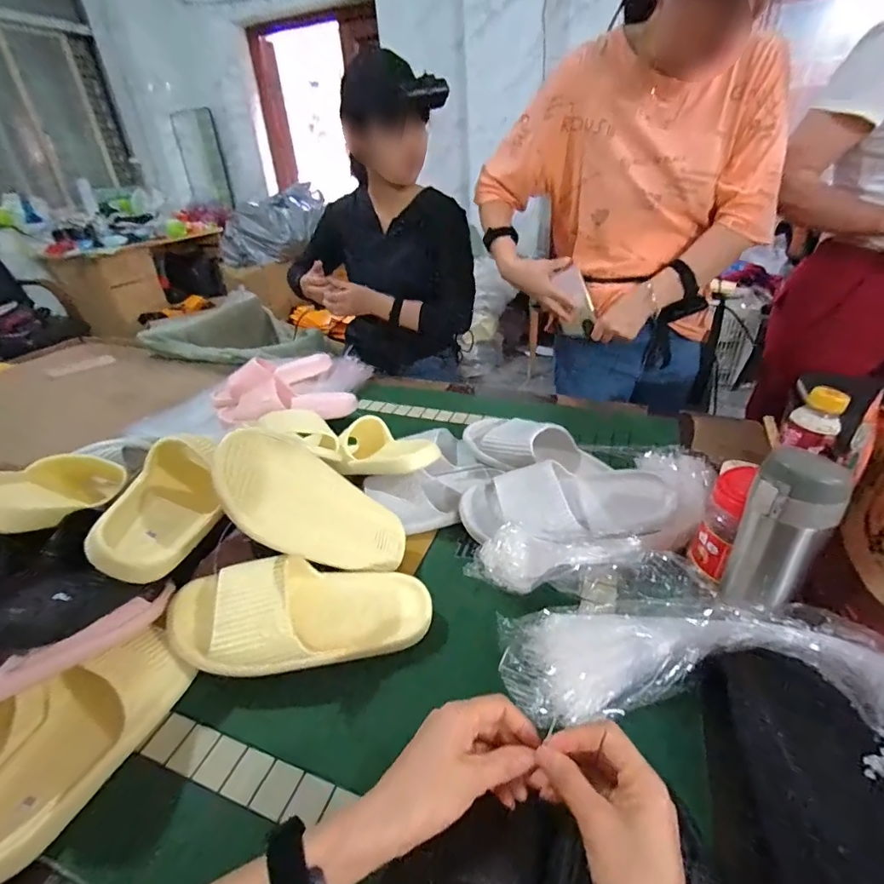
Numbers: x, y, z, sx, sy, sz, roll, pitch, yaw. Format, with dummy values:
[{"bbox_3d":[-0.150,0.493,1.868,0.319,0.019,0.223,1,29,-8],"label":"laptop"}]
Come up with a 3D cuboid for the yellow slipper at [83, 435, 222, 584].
[{"bbox_3d":[-0.307,0.065,0.552,0.101,0.061,0.238,33,24,-22],"label":"yellow slipper"}]

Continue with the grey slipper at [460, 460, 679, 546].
[{"bbox_3d":[0.168,0.077,0.628,0.283,0.069,0.114,-4,31,1],"label":"grey slipper"}]

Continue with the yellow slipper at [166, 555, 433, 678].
[{"bbox_3d":[-0.145,0.182,0.504,0.267,0.075,0.106,-1,54,-9],"label":"yellow slipper"}]

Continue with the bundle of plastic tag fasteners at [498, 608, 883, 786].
[{"bbox_3d":[0.229,0.205,0.406,0.383,0.073,0.167,-7,23,42],"label":"bundle of plastic tag fasteners"}]

